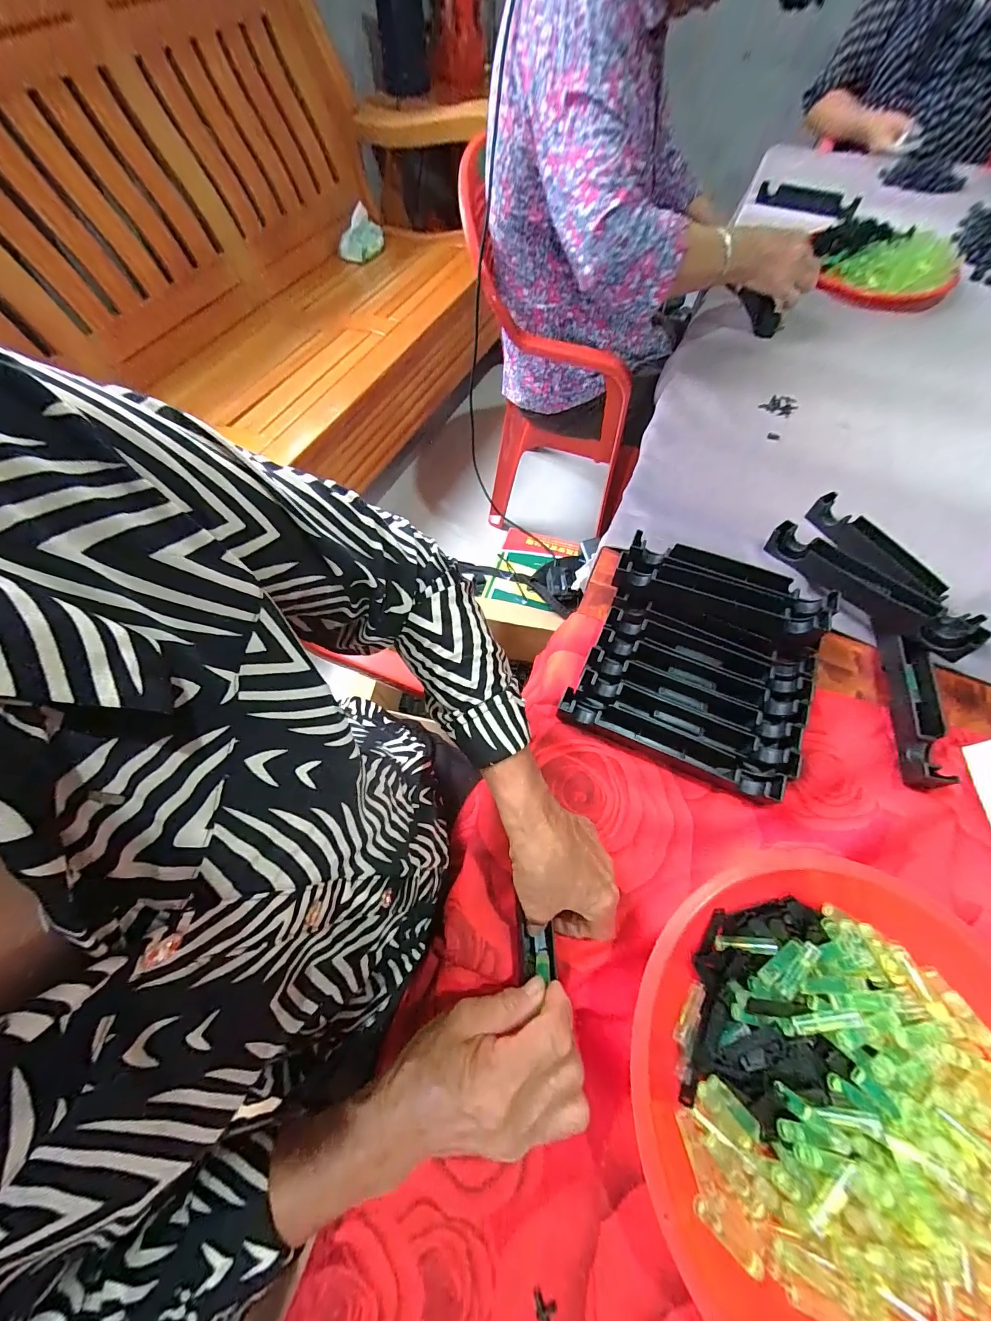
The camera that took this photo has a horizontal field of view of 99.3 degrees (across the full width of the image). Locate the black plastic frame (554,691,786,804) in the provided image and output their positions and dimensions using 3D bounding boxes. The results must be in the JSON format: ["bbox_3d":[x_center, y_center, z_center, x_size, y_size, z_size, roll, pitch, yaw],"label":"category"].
[{"bbox_3d":[0.150,0.076,0.376,0.193,0.024,0.026,22,67,13],"label":"black plastic frame"}]

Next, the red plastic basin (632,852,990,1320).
[{"bbox_3d":[0.205,0.261,0.265,0.243,0.083,0.233,-1,64,3],"label":"red plastic basin"}]

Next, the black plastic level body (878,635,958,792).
[{"bbox_3d":[0.380,0.044,0.382,0.034,0.027,0.139,8,65,7],"label":"black plastic level body"}]

